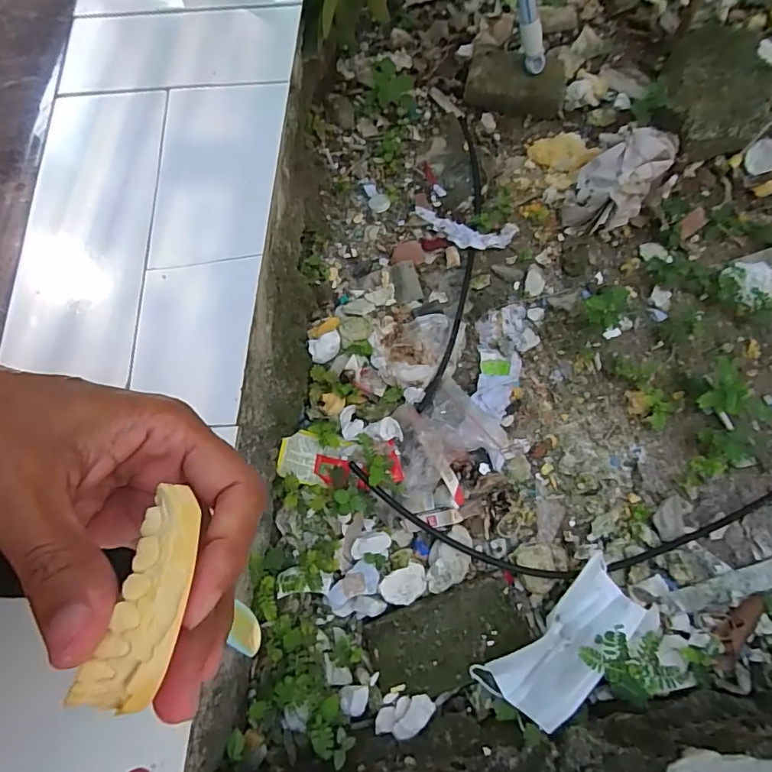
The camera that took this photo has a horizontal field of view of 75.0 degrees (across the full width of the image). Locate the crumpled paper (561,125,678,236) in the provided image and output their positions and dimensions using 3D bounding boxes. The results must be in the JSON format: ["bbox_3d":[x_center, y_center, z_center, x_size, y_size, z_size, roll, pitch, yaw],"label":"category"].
[{"bbox_3d":[0.316,-0.281,0.688,0.094,0.086,0.137,28,76,11],"label":"crumpled paper"}]

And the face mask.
[{"bbox_3d":[0.178,0.258,0.507,0.177,0.069,0.081,-37,74,-8],"label":"face mask"}]

